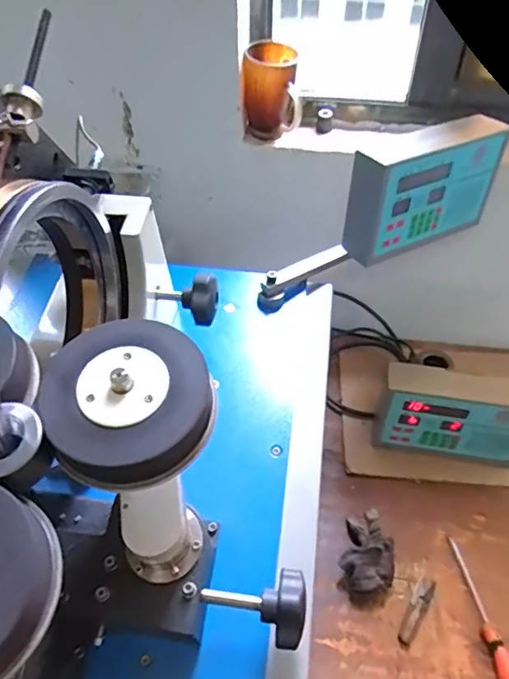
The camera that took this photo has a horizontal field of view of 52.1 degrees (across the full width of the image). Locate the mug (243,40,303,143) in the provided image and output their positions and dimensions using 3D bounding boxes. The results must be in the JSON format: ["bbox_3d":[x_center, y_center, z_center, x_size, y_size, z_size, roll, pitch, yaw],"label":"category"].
[{"bbox_3d":[0.029,-0.374,0.802,0.090,0.125,0.074,5,47,4],"label":"mug"}]

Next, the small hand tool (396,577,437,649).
[{"bbox_3d":[0.220,0.367,0.703,0.025,0.010,0.092,24,51,21],"label":"small hand tool"}]

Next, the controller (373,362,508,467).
[{"bbox_3d":[0.309,0.124,0.809,0.227,0.165,0.069,13,48,12],"label":"controller"}]

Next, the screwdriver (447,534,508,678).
[{"bbox_3d":[0.306,0.365,0.681,0.027,0.031,0.224,-2,47,-2],"label":"screwdriver"}]

